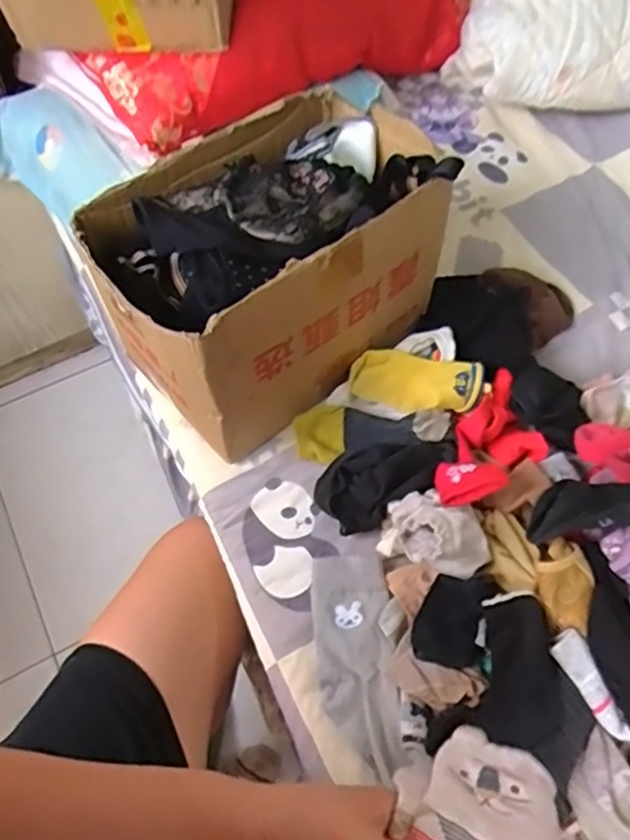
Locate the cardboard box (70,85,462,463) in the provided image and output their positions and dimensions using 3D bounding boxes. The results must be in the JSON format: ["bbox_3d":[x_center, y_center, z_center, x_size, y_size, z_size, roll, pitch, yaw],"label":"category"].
[{"bbox_3d":[-0.039,-0.155,0.651,0.332,0.198,0.203,-32,64,-17],"label":"cardboard box"}]

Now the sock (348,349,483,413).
[{"bbox_3d":[0.104,-0.037,0.670,0.135,0.035,0.066,11,60,7],"label":"sock"}]

